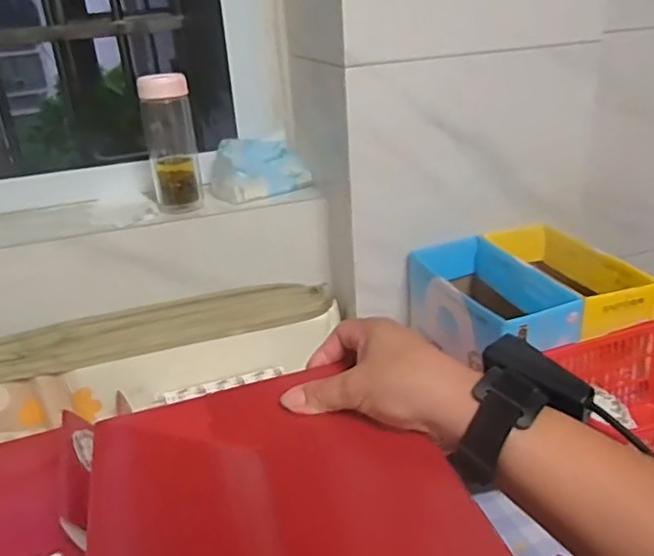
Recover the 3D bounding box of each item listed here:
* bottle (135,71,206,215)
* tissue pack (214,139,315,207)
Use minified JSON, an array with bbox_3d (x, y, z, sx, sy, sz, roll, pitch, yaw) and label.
[{"bbox_3d":[-0.216,-0.189,0.848,0.066,0.184,0.060,-10,26,-12],"label":"bottle"},{"bbox_3d":[-0.095,-0.163,0.892,0.145,0.074,0.082,-10,26,-14],"label":"tissue pack"}]

